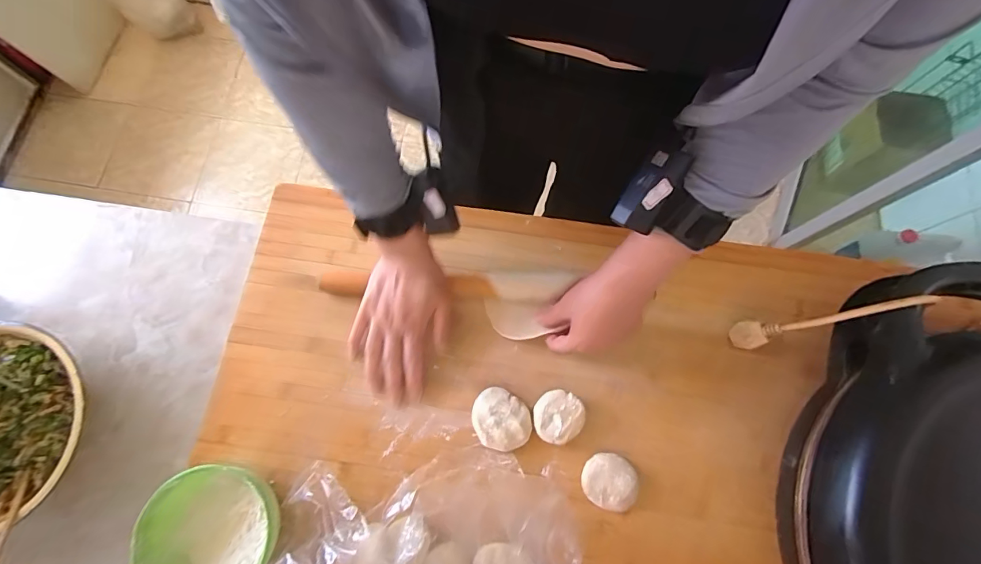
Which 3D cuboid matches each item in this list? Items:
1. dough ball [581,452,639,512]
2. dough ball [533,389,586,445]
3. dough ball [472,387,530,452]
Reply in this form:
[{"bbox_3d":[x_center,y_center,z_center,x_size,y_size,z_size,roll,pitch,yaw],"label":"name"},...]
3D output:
[{"bbox_3d":[0.129,0.215,0.480,0.056,0.023,0.054,0,76,2],"label":"dough ball"},{"bbox_3d":[0.075,0.150,0.496,0.053,0.028,0.056,0,76,2],"label":"dough ball"},{"bbox_3d":[0.011,0.155,0.496,0.068,0.024,0.059,32,79,9],"label":"dough ball"}]

